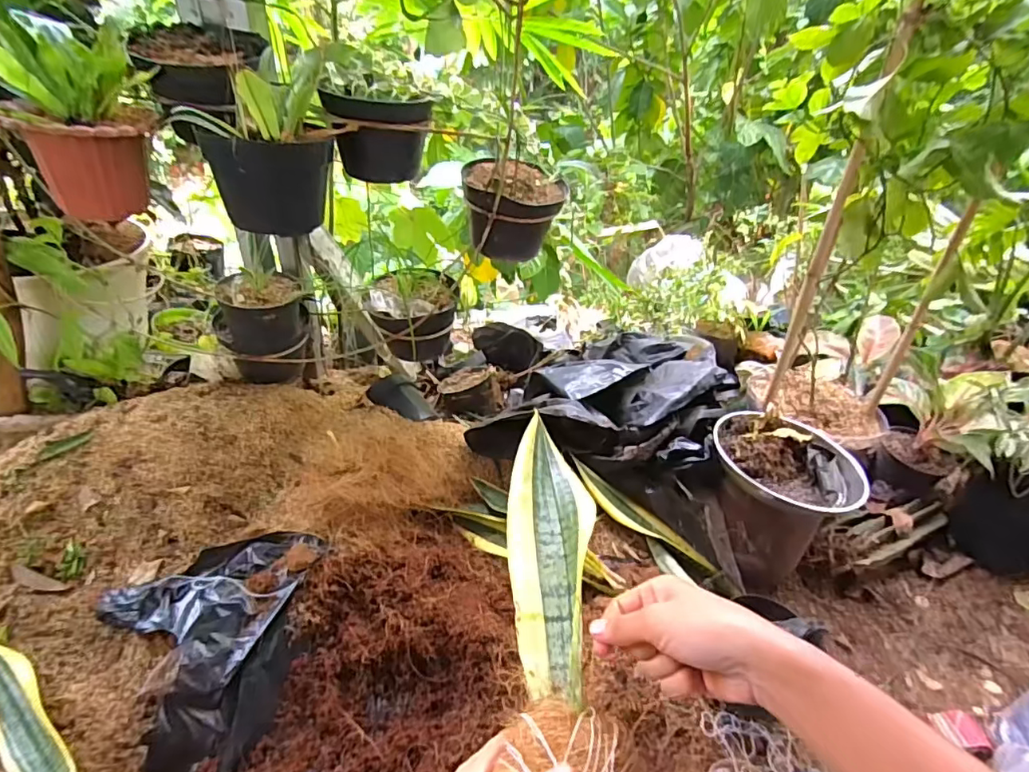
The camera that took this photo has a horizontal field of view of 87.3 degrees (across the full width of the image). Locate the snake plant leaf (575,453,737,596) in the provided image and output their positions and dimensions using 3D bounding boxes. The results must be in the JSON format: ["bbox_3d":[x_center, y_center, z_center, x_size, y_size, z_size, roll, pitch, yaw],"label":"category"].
[{"bbox_3d":[0.247,0.256,0.978,0.354,0.024,0.051,36,45,15],"label":"snake plant leaf"}]

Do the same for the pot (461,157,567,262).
[{"bbox_3d":[-0.002,-0.294,0.911,0.166,0.128,0.136,2,38,-5],"label":"pot"}]

